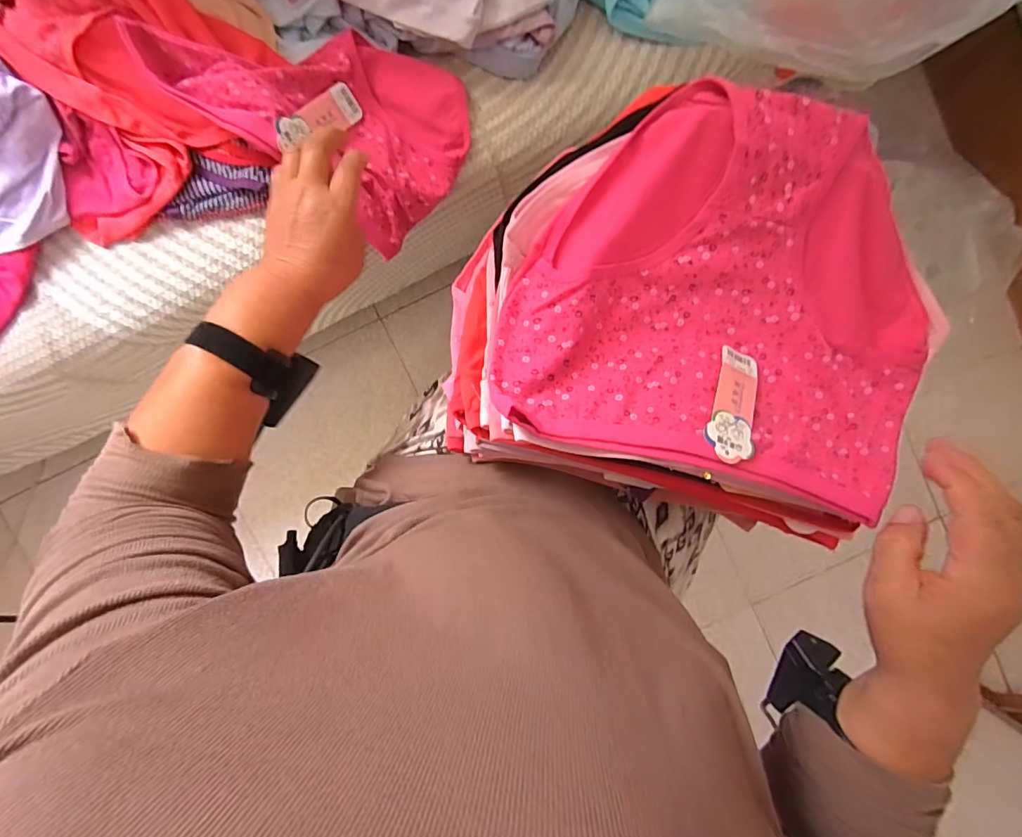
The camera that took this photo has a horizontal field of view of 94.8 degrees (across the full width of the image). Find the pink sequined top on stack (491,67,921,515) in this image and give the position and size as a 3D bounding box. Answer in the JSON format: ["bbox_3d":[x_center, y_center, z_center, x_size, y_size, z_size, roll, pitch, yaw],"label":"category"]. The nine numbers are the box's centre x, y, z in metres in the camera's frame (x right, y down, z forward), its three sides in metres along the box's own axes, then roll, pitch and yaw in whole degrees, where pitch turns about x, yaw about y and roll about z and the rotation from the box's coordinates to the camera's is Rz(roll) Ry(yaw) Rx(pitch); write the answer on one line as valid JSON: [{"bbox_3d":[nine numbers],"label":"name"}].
[{"bbox_3d":[0.158,-0.082,0.327,0.294,0.047,0.242,15,95,-2],"label":"pink sequined top on stack"}]

